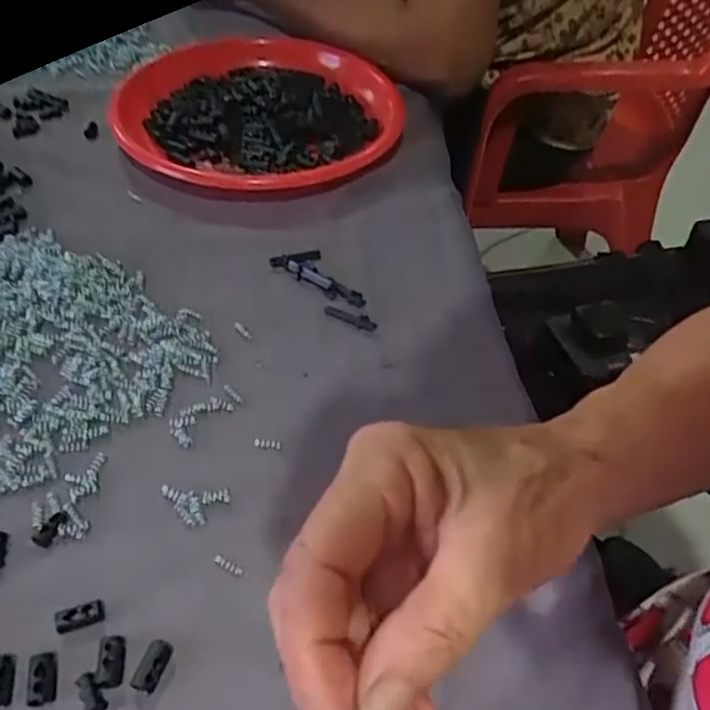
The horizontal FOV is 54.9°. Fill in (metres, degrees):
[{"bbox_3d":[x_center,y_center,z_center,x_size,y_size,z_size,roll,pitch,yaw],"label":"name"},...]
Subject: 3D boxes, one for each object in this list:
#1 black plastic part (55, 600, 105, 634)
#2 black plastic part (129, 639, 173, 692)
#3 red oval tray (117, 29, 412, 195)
[{"bbox_3d":[-0.116,0.110,0.289,0.019,0.004,0.009,-16,50,-15],"label":"black plastic part"},{"bbox_3d":[-0.082,0.125,0.277,0.011,0.008,0.021,12,49,10],"label":"black plastic part"},{"bbox_3d":[-0.077,-0.189,0.545,0.211,0.042,0.196,16,48,10],"label":"red oval tray"}]

